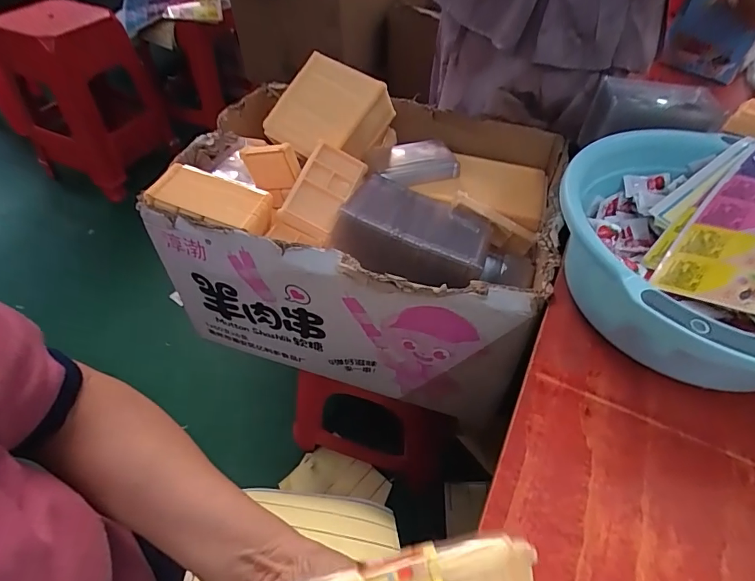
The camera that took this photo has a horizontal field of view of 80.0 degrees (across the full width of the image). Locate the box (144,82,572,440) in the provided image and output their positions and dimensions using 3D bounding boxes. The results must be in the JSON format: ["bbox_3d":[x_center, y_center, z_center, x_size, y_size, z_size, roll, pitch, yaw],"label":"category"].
[{"bbox_3d":[-0.016,-0.099,0.731,0.530,0.293,0.386,14,50,10],"label":"box"}]

